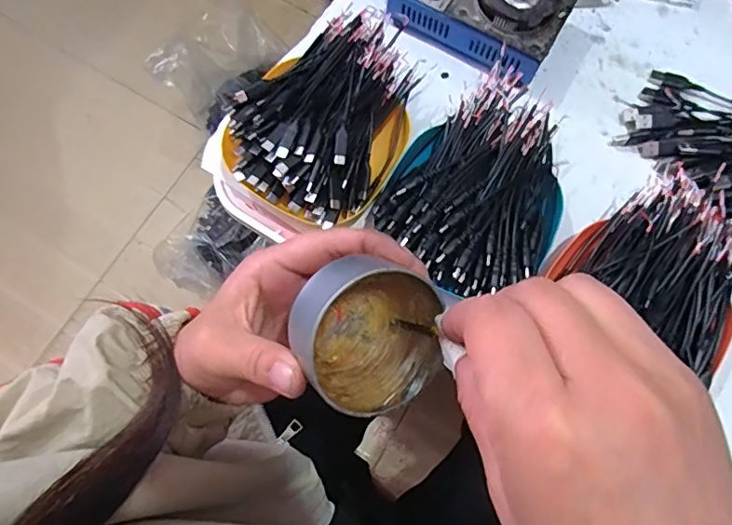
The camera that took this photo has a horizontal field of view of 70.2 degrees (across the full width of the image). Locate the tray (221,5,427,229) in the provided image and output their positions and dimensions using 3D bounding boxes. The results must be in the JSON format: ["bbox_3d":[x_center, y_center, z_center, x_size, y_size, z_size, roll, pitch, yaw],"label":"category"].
[{"bbox_3d":[-0.024,-0.122,0.434,0.133,0.060,0.187,41,78,9],"label":"tray"}]

